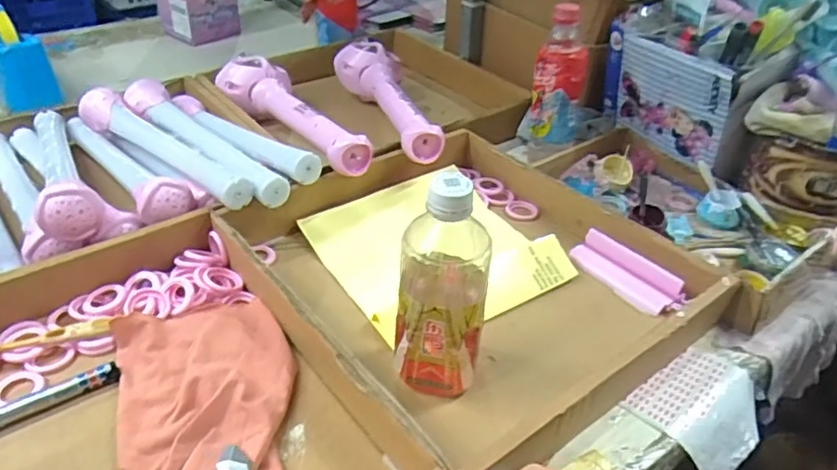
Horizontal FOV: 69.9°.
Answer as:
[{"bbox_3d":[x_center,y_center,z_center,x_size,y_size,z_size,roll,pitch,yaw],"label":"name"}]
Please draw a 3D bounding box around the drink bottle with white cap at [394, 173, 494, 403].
[{"bbox_3d":[0.021,0.038,0.455,0.063,0.186,0.064,11,37,10],"label":"drink bottle with white cap"}]

